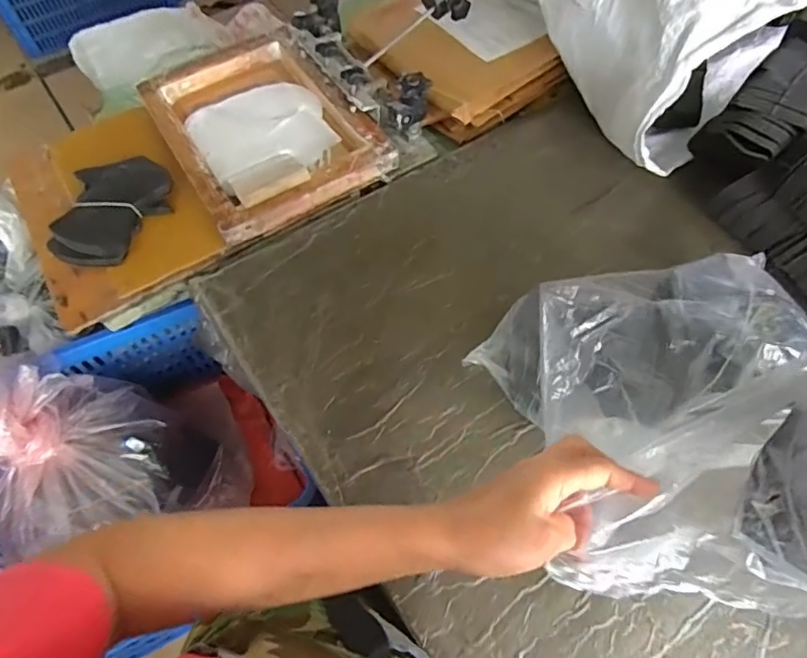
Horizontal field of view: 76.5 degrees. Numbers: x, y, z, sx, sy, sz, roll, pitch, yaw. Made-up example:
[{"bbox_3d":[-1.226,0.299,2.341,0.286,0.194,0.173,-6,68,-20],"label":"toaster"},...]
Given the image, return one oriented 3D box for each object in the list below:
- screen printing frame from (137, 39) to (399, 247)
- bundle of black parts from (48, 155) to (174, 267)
[{"bbox_3d":[-0.217,-0.318,0.782,0.272,0.044,0.361,-29,66,-15],"label":"screen printing frame"},{"bbox_3d":[-0.413,-0.168,0.721,0.126,0.034,0.170,13,62,6],"label":"bundle of black parts"}]

